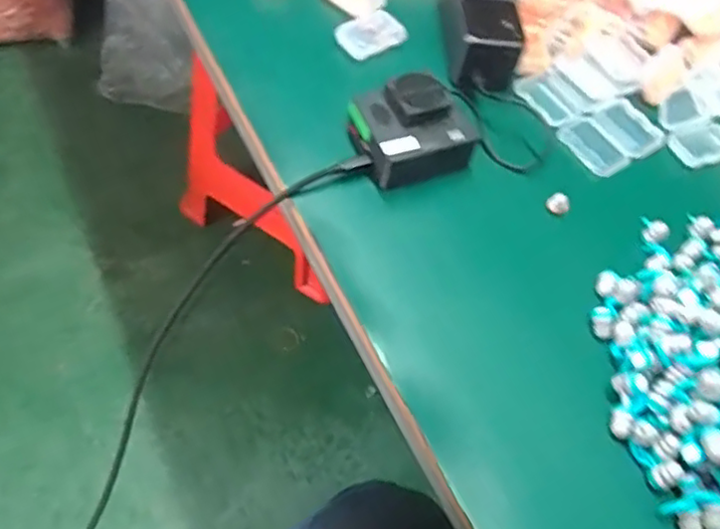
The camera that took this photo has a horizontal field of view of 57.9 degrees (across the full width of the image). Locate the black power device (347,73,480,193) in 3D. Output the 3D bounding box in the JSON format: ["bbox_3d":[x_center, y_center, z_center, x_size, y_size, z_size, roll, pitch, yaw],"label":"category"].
[{"bbox_3d":[0.040,-0.103,0.483,0.083,0.043,0.067,-16,60,-18],"label":"black power device"}]

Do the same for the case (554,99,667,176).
[{"bbox_3d":[0.207,-0.105,0.534,0.082,0.008,0.056,-27,64,-24],"label":"case"}]

